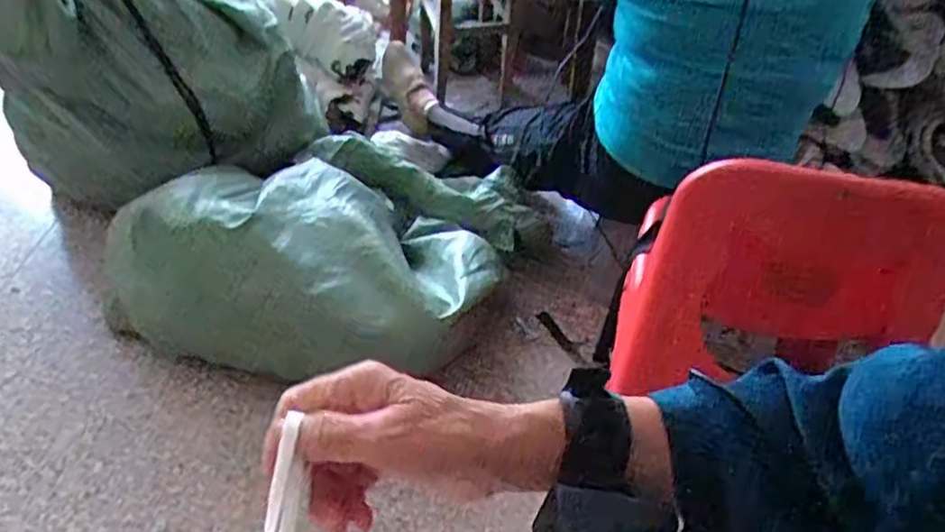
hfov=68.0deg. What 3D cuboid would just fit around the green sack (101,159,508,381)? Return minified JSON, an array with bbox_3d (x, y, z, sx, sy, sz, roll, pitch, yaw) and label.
[{"bbox_3d":[-0.284,-0.009,1.193,0.649,0.242,0.304,4,39,2],"label":"green sack"}]

